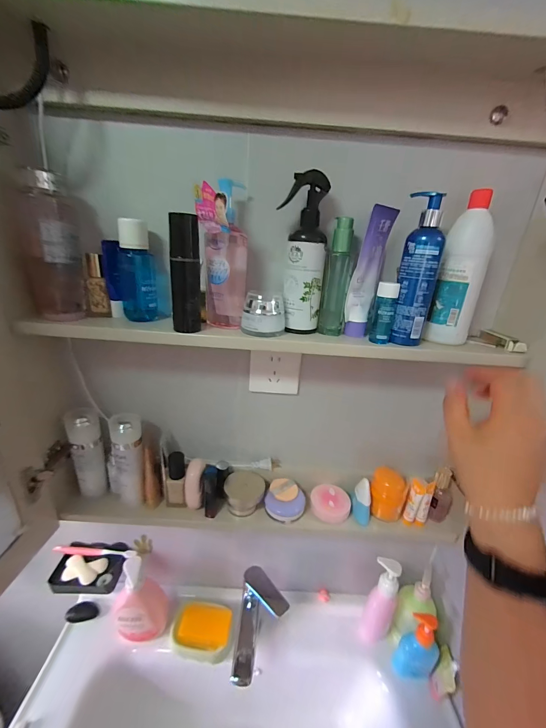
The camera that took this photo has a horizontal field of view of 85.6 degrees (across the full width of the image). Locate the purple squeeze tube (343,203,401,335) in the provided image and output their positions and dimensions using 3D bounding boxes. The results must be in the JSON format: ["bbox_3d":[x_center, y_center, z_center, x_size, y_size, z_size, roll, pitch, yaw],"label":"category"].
[{"bbox_3d":[0.135,-0.126,0.420,0.030,0.170,0.067,17,25,31],"label":"purple squeeze tube"}]

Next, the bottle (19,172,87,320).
[{"bbox_3d":[-0.295,-0.153,0.399,0.058,0.175,0.067,-14,27,-39],"label":"bottle"}]

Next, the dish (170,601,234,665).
[{"bbox_3d":[-0.154,0.582,0.641,0.132,0.049,0.088,4,21,-1],"label":"dish"}]

